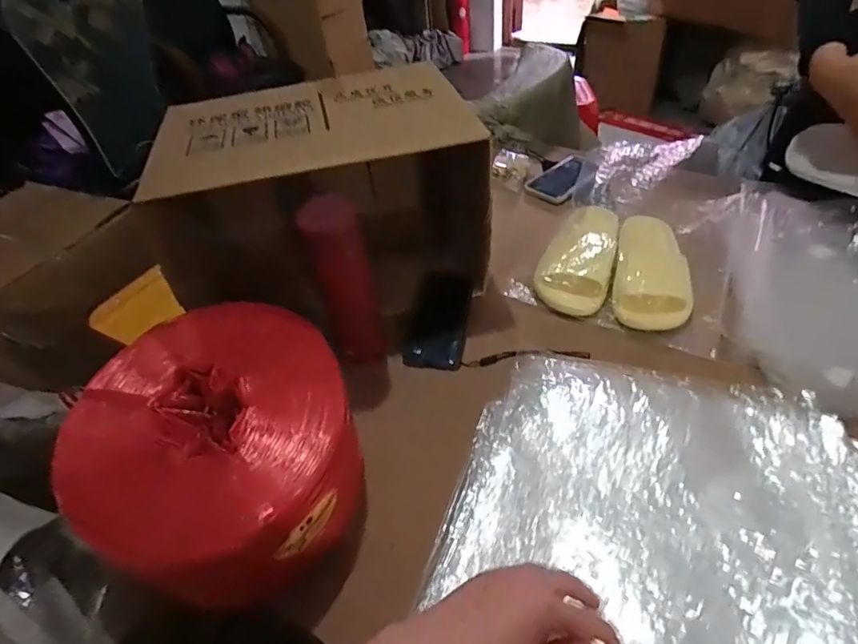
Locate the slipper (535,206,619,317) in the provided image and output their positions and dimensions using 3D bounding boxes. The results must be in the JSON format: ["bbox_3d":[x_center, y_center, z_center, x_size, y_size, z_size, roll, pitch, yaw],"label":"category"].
[{"bbox_3d":[0.225,-0.105,0.750,0.103,0.065,0.216,10,46,18],"label":"slipper"}]

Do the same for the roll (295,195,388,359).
[{"bbox_3d":[-0.096,-0.035,0.607,0.059,0.247,0.060,-4,44,4],"label":"roll"}]

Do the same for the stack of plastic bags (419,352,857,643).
[{"bbox_3d":[0.180,0.217,0.420,0.360,0.048,0.422,11,47,19],"label":"stack of plastic bags"}]

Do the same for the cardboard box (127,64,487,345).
[{"bbox_3d":[-0.136,-0.194,0.702,0.398,0.209,0.281,-10,44,-3],"label":"cardboard box"}]

